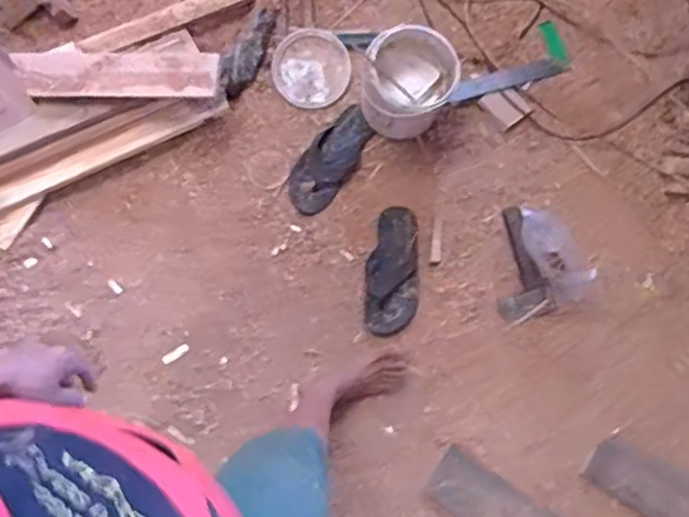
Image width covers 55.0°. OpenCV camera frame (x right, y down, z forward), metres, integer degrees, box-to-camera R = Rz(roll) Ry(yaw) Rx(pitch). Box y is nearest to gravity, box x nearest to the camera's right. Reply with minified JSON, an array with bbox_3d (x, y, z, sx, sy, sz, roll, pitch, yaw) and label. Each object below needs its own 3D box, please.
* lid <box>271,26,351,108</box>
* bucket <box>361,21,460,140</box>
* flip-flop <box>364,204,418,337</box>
[{"bbox_3d":[-0.076,-0.449,1.548,0.175,0.020,0.186,0,77,-1],"label":"lid"},{"bbox_3d":[0.137,-0.373,1.432,0.187,0.223,0.193,0,80,-2],"label":"bucket"},{"bbox_3d":[0.104,0.026,1.452,0.112,0.027,0.276,1,77,-1],"label":"flip-flop"}]

